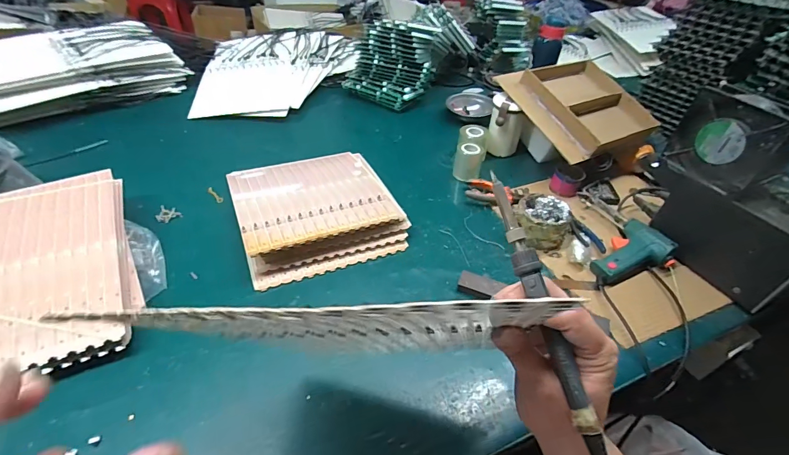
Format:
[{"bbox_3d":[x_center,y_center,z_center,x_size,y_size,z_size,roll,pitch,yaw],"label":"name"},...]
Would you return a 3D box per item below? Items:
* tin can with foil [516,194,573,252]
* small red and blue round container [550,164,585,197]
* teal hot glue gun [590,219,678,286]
[{"bbox_3d":[0.254,-0.013,0.636,0.091,0.066,0.079,26,46,21],"label":"tin can with foil"},{"bbox_3d":[0.341,-0.093,0.743,0.053,0.042,0.056,3,42,-3],"label":"small red and blue round container"},{"bbox_3d":[0.368,0.043,0.589,0.154,0.038,0.089,-21,49,-26],"label":"teal hot glue gun"}]

